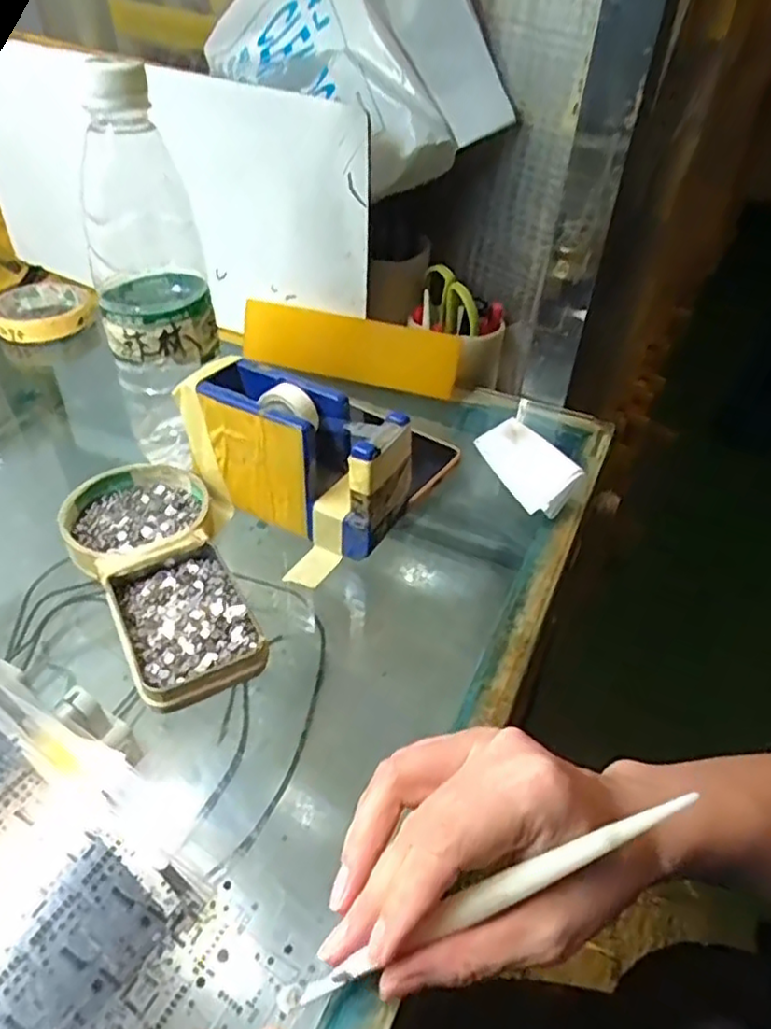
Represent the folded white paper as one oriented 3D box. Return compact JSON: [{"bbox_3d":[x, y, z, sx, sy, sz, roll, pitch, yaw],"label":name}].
[{"bbox_3d":[0.093,-0.033,0.421,0.039,0.016,0.067,-37,61,6],"label":"folded white paper"}]

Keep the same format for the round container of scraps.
[{"bbox_3d":[-0.141,0.002,0.390,0.091,0.021,0.088,1,40,-1],"label":"round container of scraps"}]

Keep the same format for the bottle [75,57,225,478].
[{"bbox_3d":[-0.137,-0.133,0.389,0.064,0.214,0.065,-10,42,-13],"label":"bottle"}]

